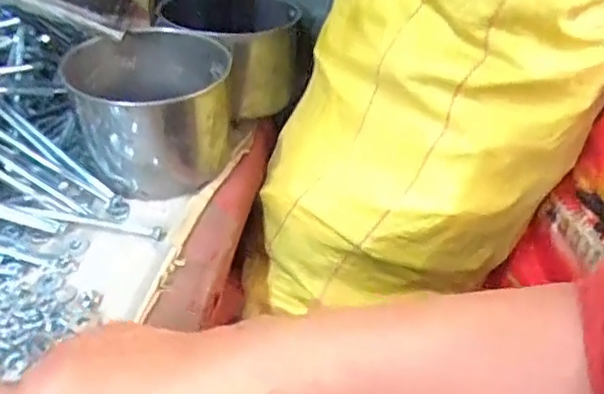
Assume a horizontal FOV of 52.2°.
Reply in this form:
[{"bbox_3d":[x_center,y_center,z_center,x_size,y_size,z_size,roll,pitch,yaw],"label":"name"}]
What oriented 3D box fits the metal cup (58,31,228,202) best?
[{"bbox_3d":[-0.129,-0.075,0.541,0.131,0.104,0.116,-5,37,-13],"label":"metal cup"}]

